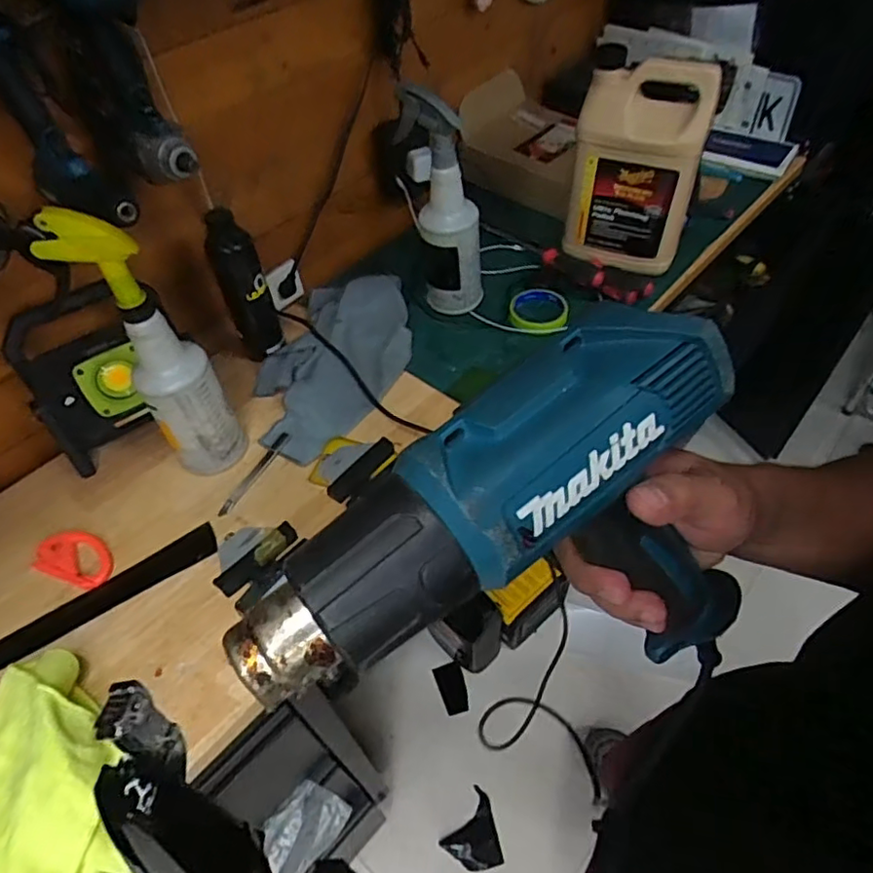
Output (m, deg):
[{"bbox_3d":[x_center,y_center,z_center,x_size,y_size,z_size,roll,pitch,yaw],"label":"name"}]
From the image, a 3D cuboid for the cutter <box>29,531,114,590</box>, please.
[{"bbox_3d":[-0.416,0.136,0.687,0.094,0.012,0.056,14,53,15],"label":"cutter"}]

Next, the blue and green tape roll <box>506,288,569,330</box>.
[{"bbox_3d":[0.152,-0.191,0.908,0.088,0.028,0.084,-2,51,3],"label":"blue and green tape roll"}]

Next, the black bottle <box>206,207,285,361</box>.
[{"bbox_3d":[-0.263,-0.207,0.819,0.061,0.208,0.063,-20,52,-12],"label":"black bottle"}]

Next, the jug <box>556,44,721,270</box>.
[{"bbox_3d":[0.286,-0.388,0.870,0.176,0.271,0.095,11,53,14],"label":"jug"}]

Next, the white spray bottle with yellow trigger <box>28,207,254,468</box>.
[{"bbox_3d":[-0.295,-0.082,0.650,0.087,0.330,0.071,-27,54,-17],"label":"white spray bottle with yellow trigger"}]

